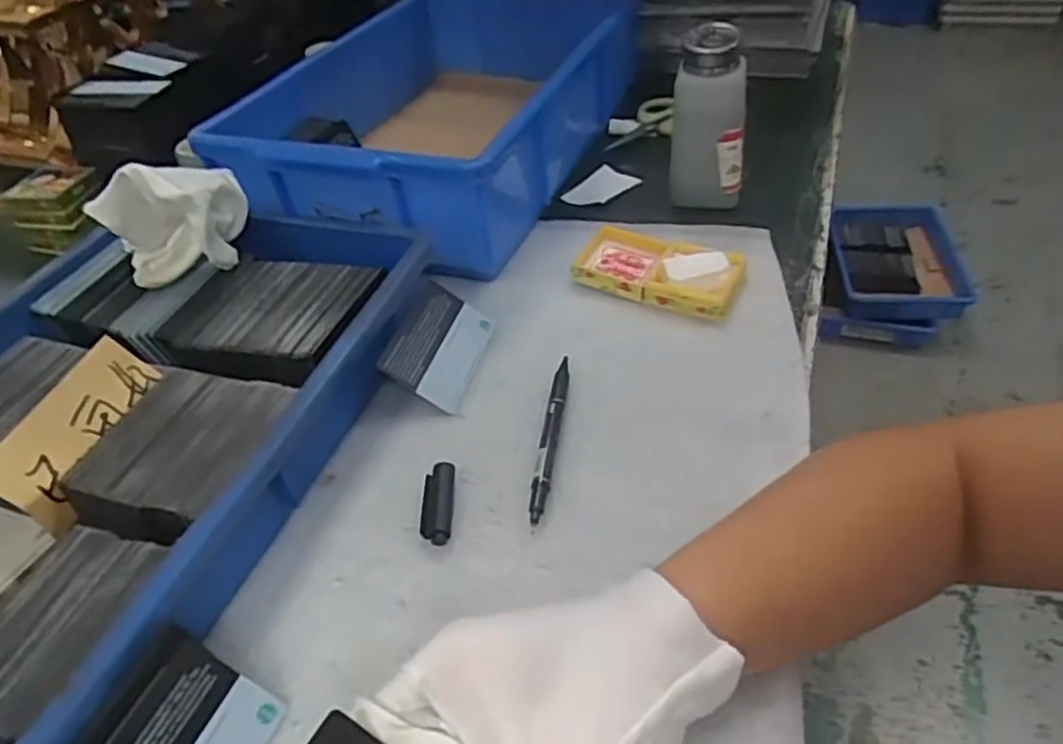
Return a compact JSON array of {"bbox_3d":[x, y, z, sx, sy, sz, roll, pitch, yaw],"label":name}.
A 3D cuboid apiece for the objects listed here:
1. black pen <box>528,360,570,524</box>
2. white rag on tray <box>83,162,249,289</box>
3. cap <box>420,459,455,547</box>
[{"bbox_3d":[0.011,0.036,0.408,0.010,0.012,0.118,3,45,10],"label":"black pen"},{"bbox_3d":[-0.227,-0.096,0.459,0.089,0.068,0.051,-16,45,-10],"label":"white rag on tray"},{"bbox_3d":[-0.049,0.068,0.374,0.017,0.011,0.045,-4,44,3],"label":"cap"}]

